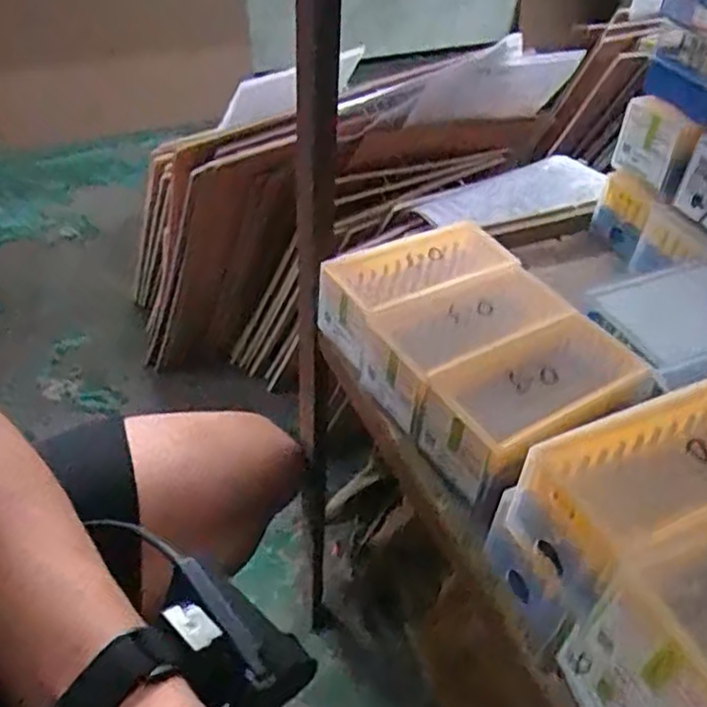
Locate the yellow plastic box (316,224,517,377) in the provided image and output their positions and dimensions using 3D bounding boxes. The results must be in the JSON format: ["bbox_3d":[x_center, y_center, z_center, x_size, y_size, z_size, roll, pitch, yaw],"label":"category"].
[{"bbox_3d":[0.041,-0.044,0.473,0.120,0.052,0.061,-23,50,-25],"label":"yellow plastic box"}]

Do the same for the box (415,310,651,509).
[{"bbox_3d":[0.103,0.031,0.402,0.125,0.048,0.067,-23,50,-25],"label":"box"}]

